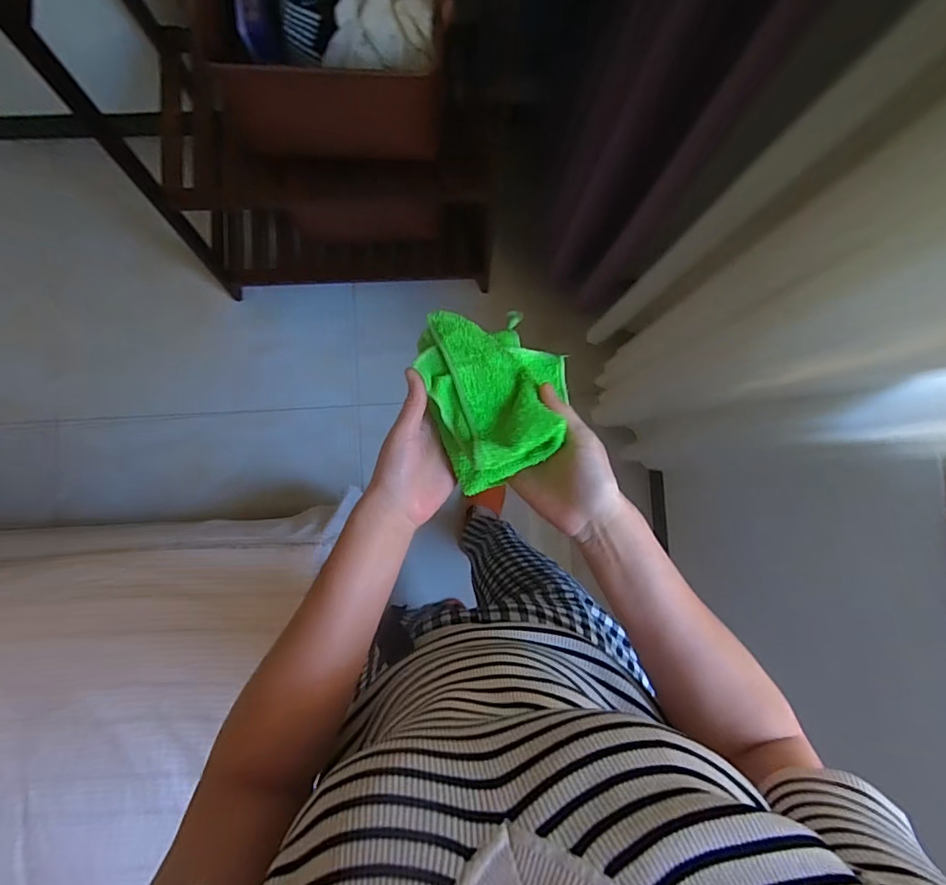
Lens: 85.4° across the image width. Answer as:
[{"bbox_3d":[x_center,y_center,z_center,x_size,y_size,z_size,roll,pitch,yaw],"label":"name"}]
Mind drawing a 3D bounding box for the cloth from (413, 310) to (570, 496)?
[{"bbox_3d":[0.026,-0.047,0.437,0.121,0.096,0.147,-20,87,-1],"label":"cloth"}]

